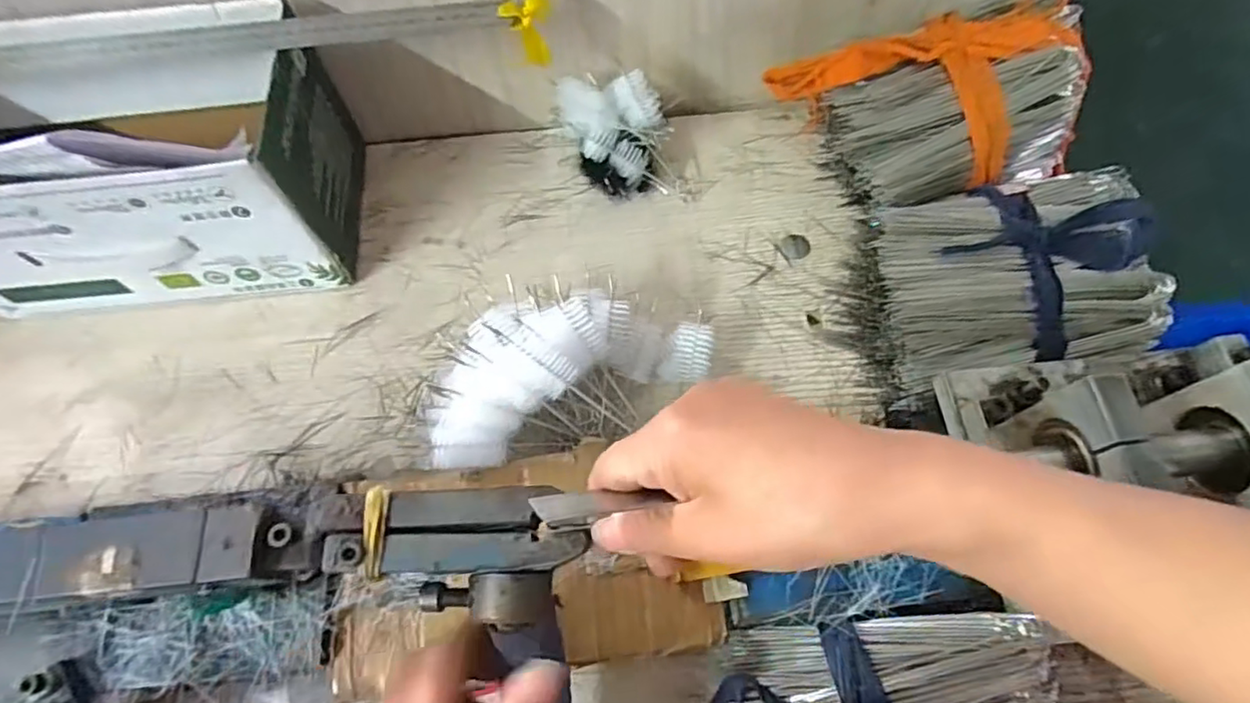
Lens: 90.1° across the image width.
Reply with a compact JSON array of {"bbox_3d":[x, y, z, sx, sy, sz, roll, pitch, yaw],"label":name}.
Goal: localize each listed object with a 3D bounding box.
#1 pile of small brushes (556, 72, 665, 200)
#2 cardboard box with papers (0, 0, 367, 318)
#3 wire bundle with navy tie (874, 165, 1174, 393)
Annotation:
[{"bbox_3d":[-0.010,-0.170,0.500,0.082,0.076,0.073,-3,65,0],"label":"pile of small brushes"},{"bbox_3d":[-0.353,-0.134,0.445,0.273,0.161,0.166,-4,65,-1],"label":"cardboard box with papers"},{"bbox_3d":[0.244,-0.049,0.400,0.154,0.063,0.123,-8,86,19],"label":"wire bundle with navy tie"}]

